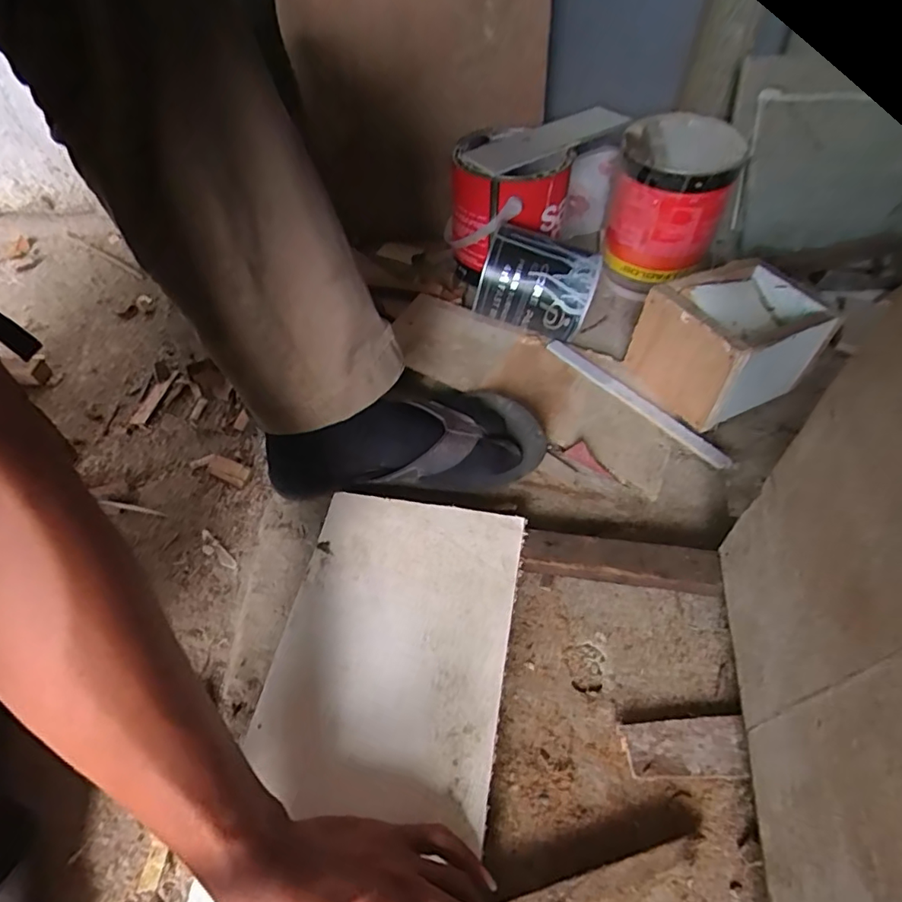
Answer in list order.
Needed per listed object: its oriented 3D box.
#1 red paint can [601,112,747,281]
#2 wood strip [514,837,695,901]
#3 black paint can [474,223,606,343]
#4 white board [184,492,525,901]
[{"bbox_3d":[0.288,-0.340,0.726,0.147,0.151,0.144,18,54,14],"label":"red paint can"},{"bbox_3d":[0.094,0.272,0.335,0.121,0.027,0.025,-15,53,-12],"label":"wood strip"},{"bbox_3d":[0.101,-0.189,0.625,0.126,0.095,0.090,27,57,19],"label":"black paint can"},{"bbox_3d":[-0.055,0.192,0.381,0.170,0.013,0.355,8,54,10],"label":"white board"}]

